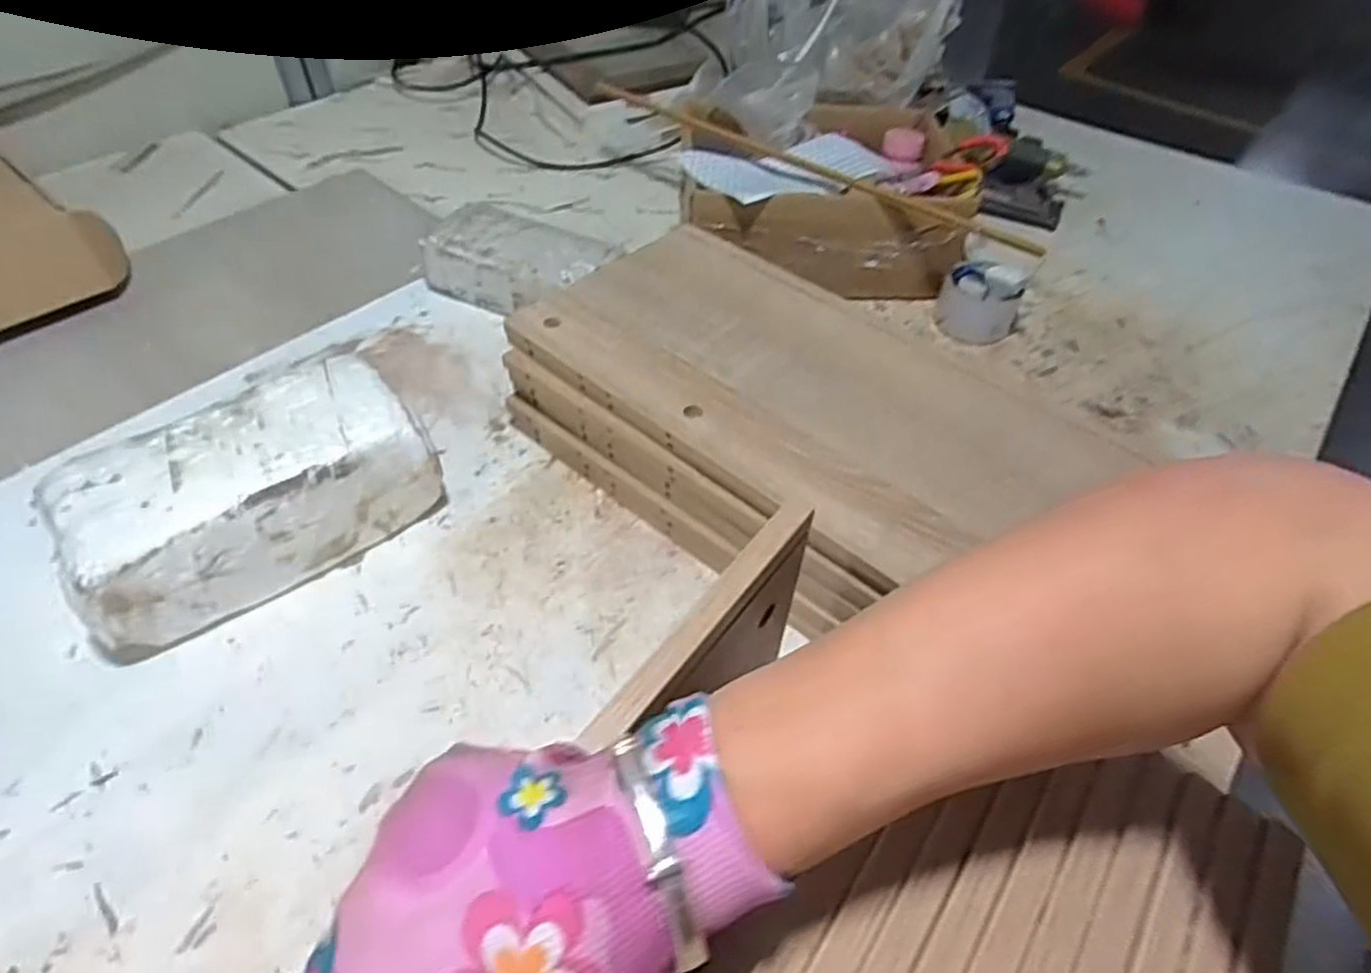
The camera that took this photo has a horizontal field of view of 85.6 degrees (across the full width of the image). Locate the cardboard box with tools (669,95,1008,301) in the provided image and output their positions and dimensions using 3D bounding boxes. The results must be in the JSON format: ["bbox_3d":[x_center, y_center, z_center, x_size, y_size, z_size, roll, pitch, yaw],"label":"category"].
[{"bbox_3d":[0.166,-0.349,0.889,0.332,0.132,0.289,2,48,-2],"label":"cardboard box with tools"}]

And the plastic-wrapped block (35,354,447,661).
[{"bbox_3d":[-0.320,0.010,0.551,0.242,0.110,0.112,-29,56,-26],"label":"plastic-wrapped block"}]

